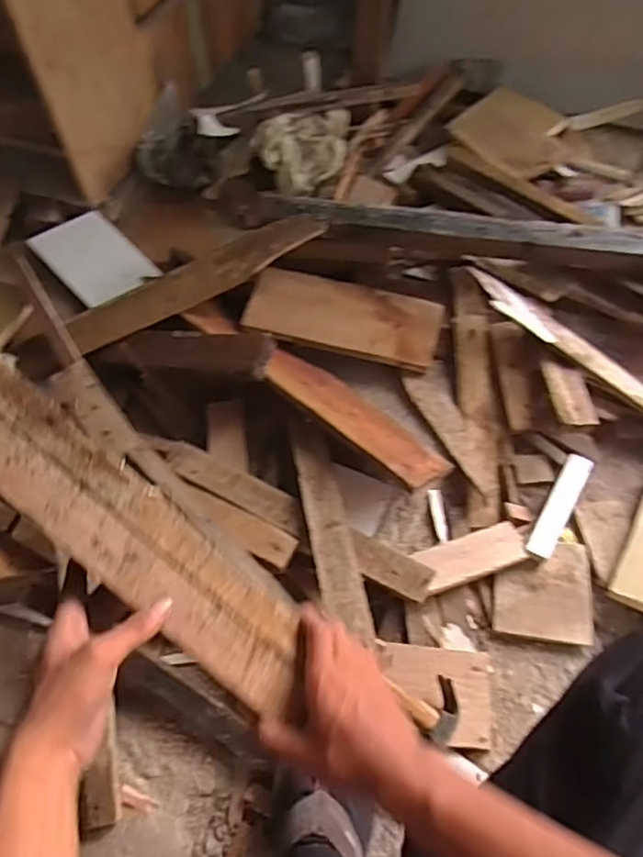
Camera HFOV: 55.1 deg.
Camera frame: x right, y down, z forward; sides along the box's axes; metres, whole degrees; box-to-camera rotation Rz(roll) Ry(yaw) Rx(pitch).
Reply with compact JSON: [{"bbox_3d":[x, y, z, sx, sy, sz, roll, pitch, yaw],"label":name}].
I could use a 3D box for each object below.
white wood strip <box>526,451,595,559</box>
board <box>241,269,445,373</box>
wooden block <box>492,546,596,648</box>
[{"bbox_3d":[0.327,0.102,0.842,0.034,0.013,0.168,27,62,19],"label":"white wood strip"},{"bbox_3d":[0.035,-0.172,0.950,0.292,0.019,0.119,12,71,1],"label":"board"},{"bbox_3d":[0.286,0.208,0.796,0.118,0.017,0.127,6,57,6],"label":"wooden block"}]

